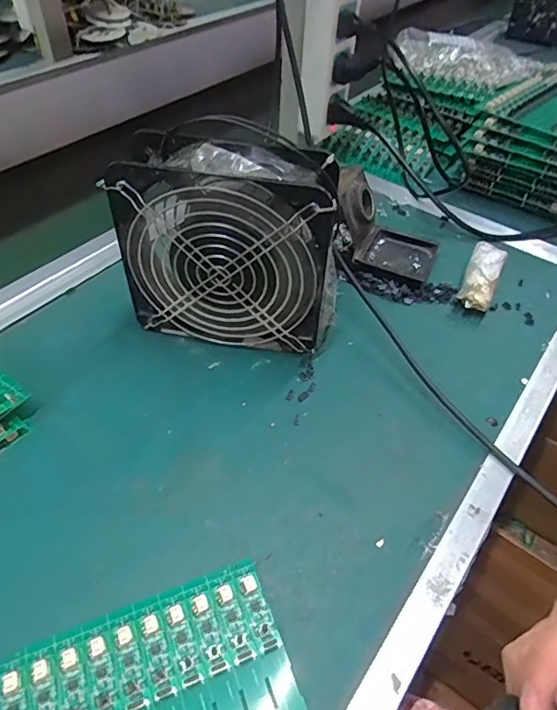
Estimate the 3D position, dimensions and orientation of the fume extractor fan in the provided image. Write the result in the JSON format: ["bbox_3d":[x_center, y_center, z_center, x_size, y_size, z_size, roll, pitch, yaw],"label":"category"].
[{"bbox_3d":[-0.034,-0.081,0.380,0.152,0.154,0.060,11,49,4],"label":"fume extractor fan"}]

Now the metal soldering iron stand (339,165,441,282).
[{"bbox_3d":[0.101,-0.120,0.479,0.105,0.065,0.069,20,50,14],"label":"metal soldering iron stand"}]

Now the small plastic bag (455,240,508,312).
[{"bbox_3d":[0.191,-0.074,0.475,0.030,0.021,0.088,23,51,15],"label":"small plastic bag"}]

